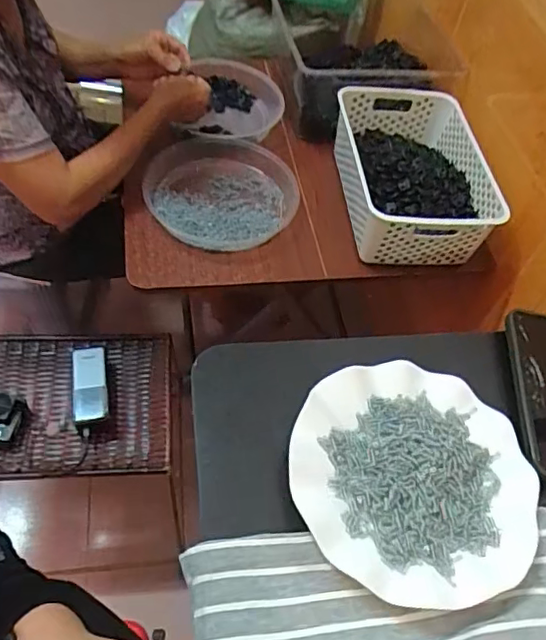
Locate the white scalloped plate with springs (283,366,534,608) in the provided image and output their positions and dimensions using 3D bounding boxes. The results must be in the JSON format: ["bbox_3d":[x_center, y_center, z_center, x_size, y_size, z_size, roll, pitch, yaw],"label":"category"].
[{"bbox_3d":[0.105,0.116,0.431,0.179,0.017,0.178,3,55,-4],"label":"white scalloped plate with springs"}]

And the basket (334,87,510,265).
[{"bbox_3d":[0.219,-0.234,0.897,0.211,0.097,0.317,1,55,-7],"label":"basket"}]

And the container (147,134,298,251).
[{"bbox_3d":[-0.077,-0.203,0.879,0.224,0.033,0.225,4,54,-5],"label":"container"}]

